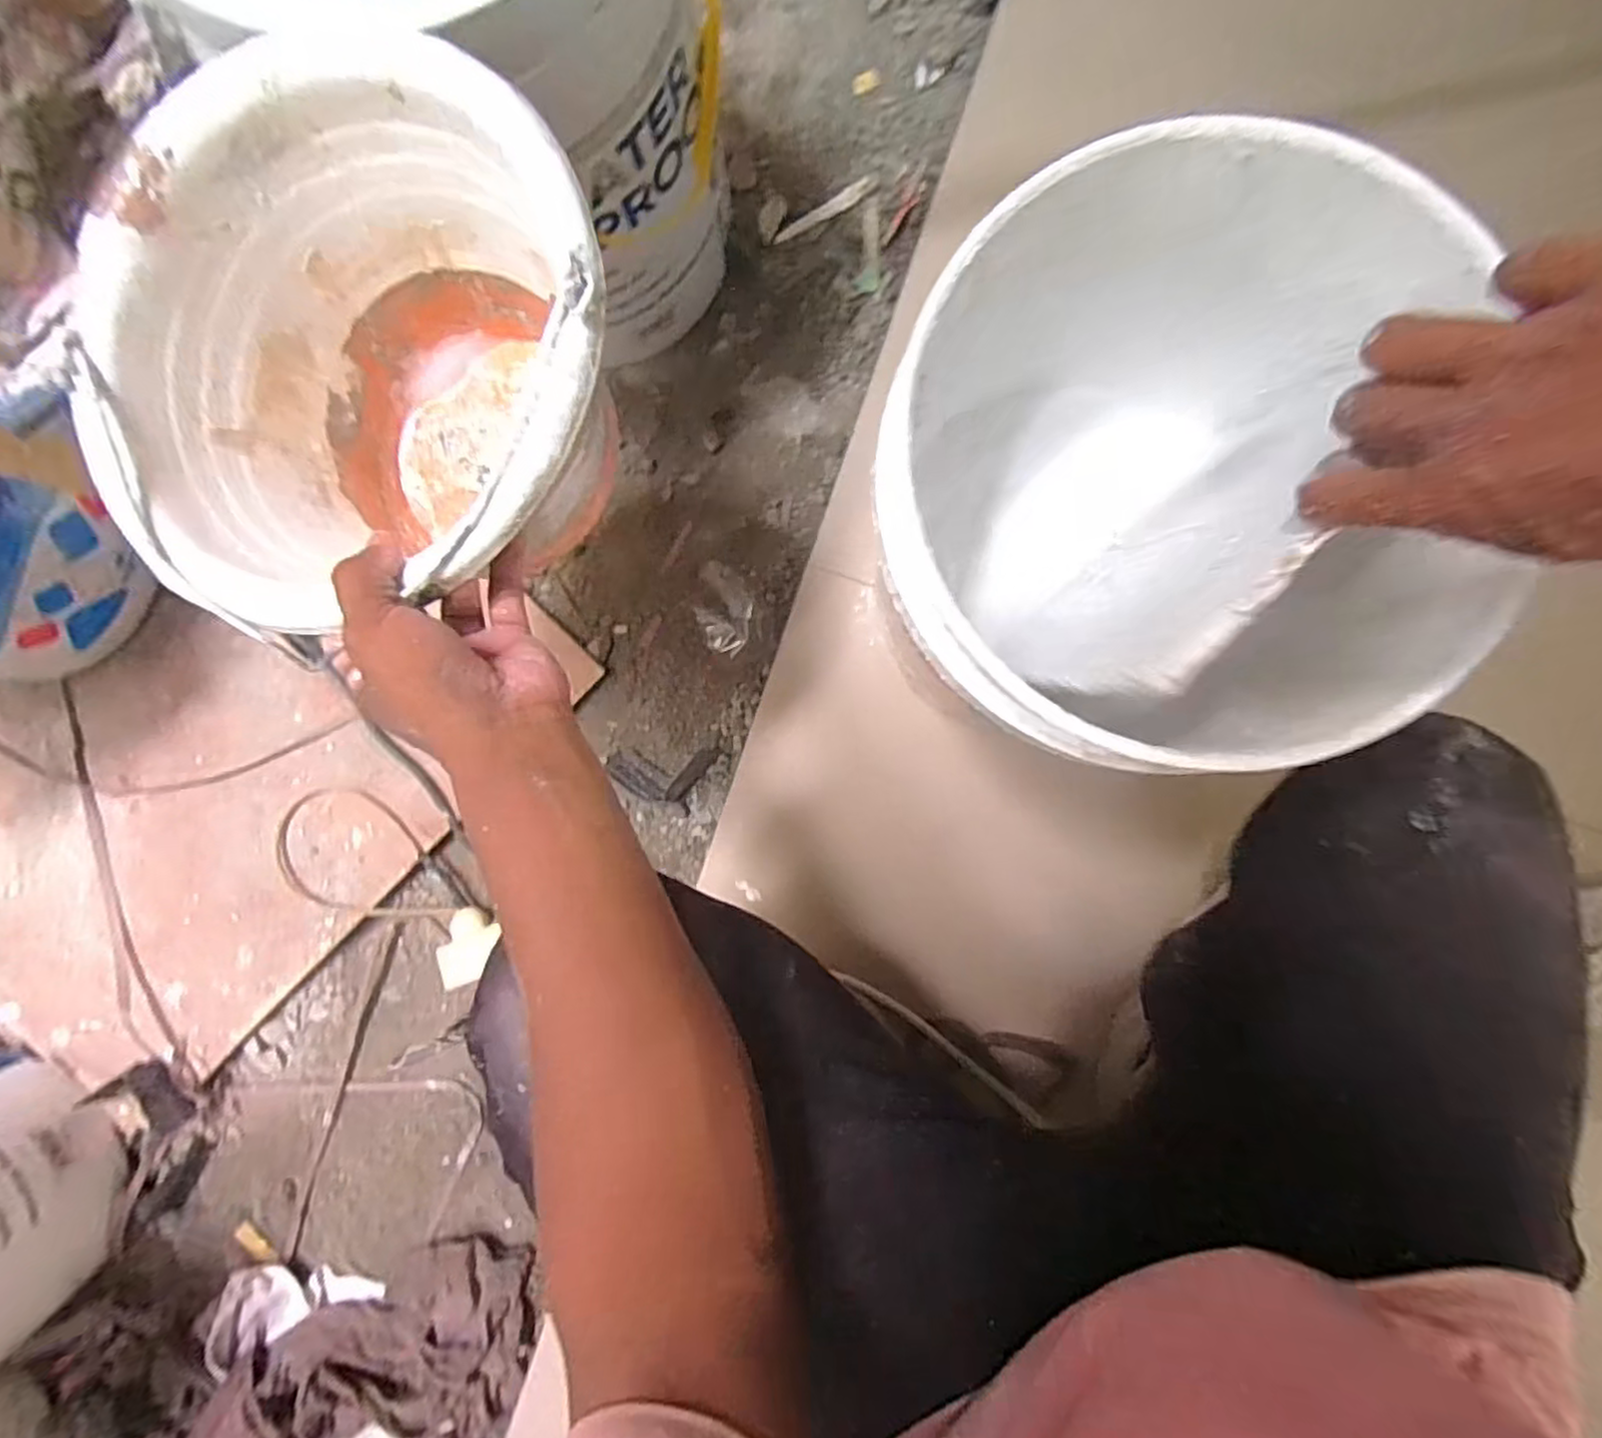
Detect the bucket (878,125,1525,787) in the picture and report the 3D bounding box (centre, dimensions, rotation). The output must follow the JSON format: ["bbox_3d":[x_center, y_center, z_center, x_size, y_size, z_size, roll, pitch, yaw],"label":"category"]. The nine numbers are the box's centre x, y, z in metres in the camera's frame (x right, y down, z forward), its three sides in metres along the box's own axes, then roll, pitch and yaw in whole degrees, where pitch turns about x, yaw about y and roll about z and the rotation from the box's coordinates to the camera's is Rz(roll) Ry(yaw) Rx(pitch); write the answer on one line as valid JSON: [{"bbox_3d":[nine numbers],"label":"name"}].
[{"bbox_3d":[0.184,-0.129,0.451,0.259,0.263,0.271,0,90,3],"label":"bucket"}]

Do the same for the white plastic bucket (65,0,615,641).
[{"bbox_3d":[-0.202,-0.180,0.392,0.241,0.171,0.230,0,90,3],"label":"white plastic bucket"}]

